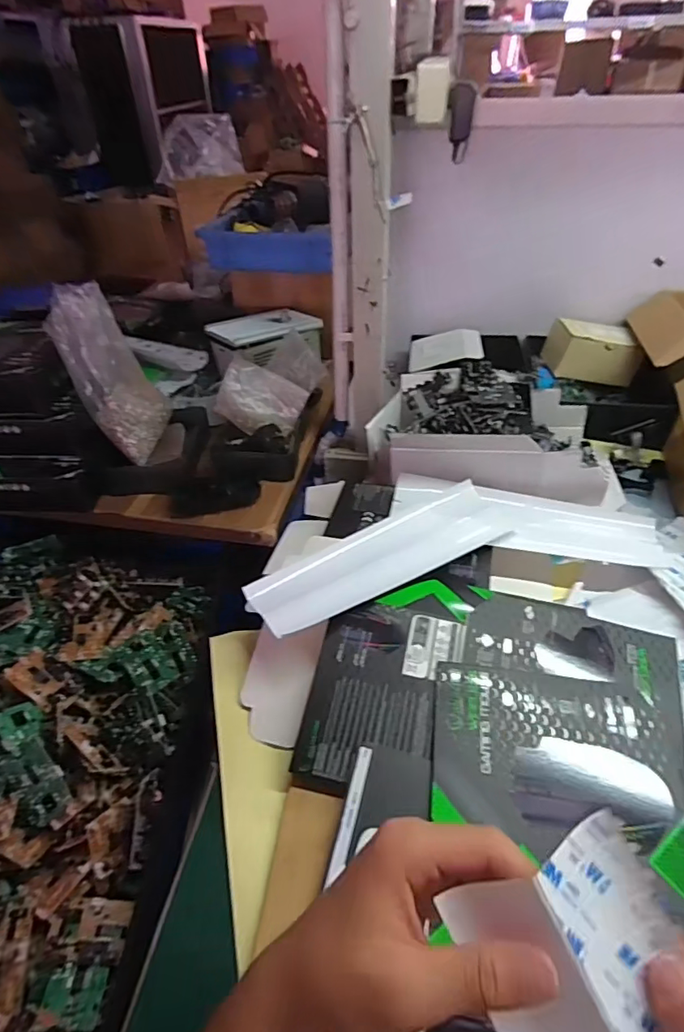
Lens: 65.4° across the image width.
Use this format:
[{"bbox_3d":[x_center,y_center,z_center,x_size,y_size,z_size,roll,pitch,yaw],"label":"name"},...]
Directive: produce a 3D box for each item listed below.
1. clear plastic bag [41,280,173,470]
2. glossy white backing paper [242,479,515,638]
[{"bbox_3d":[-0.292,-0.185,0.694,0.039,0.222,0.095,7,37,46],"label":"clear plastic bag"},{"bbox_3d":[0.043,0.035,0.539,0.281,0.020,0.085,-23,45,-22],"label":"glossy white backing paper"}]

